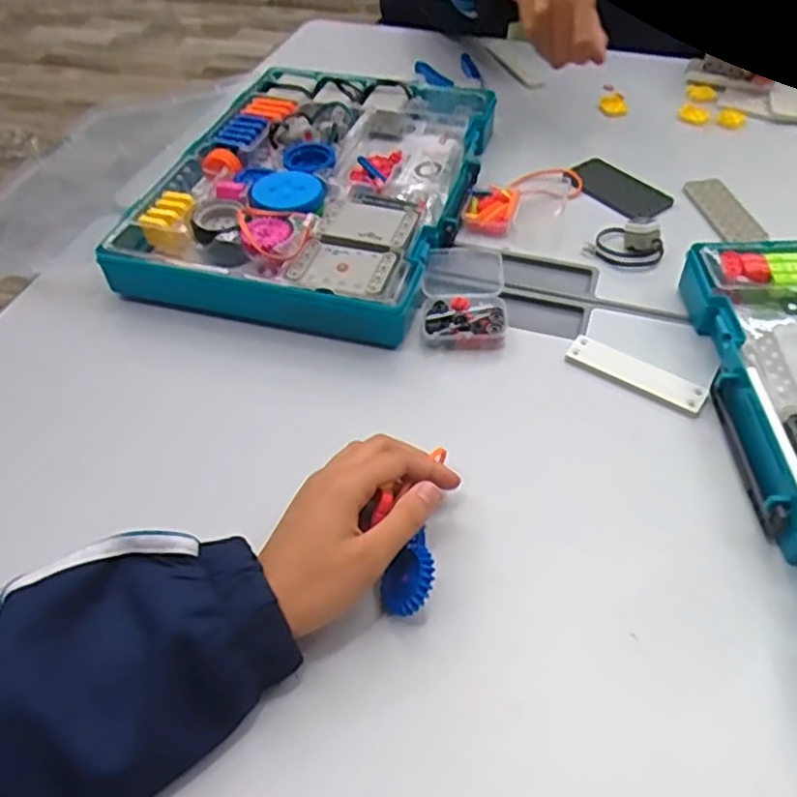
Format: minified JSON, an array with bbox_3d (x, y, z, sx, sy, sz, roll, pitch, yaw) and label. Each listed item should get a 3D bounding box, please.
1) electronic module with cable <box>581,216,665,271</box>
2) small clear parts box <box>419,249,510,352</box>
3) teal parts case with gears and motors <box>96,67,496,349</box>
[{"bbox_3d":[0.193,-0.133,0.599,0.063,0.020,0.044,-11,50,-5],"label":"electronic module with cable"},{"bbox_3d":[0.052,-0.081,0.555,0.065,0.030,0.094,2,50,6],"label":"small clear parts box"},{"bbox_3d":[-0.070,-0.196,0.642,0.260,0.061,0.365,12,51,14],"label":"teal parts case with gears and motors"}]

